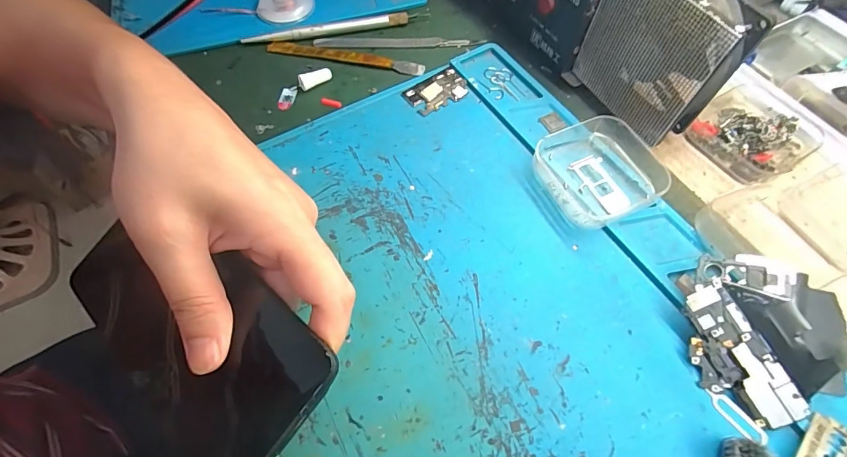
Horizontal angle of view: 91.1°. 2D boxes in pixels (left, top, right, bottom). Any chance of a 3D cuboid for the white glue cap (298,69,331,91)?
[{"bbox_3d":[-0.078,-0.108,0.297,0.023,0.010,0.008,-31,65,-15],"label":"white glue cap"}]

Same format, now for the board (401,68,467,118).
[{"bbox_3d":[0.010,-0.097,0.291,0.044,0.005,0.028,-28,64,-13],"label":"board"}]

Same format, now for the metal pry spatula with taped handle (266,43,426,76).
[{"bbox_3d":[-0.059,-0.130,0.311,0.121,0.004,0.012,10,62,7],"label":"metal pry spatula with taped handle"}]

